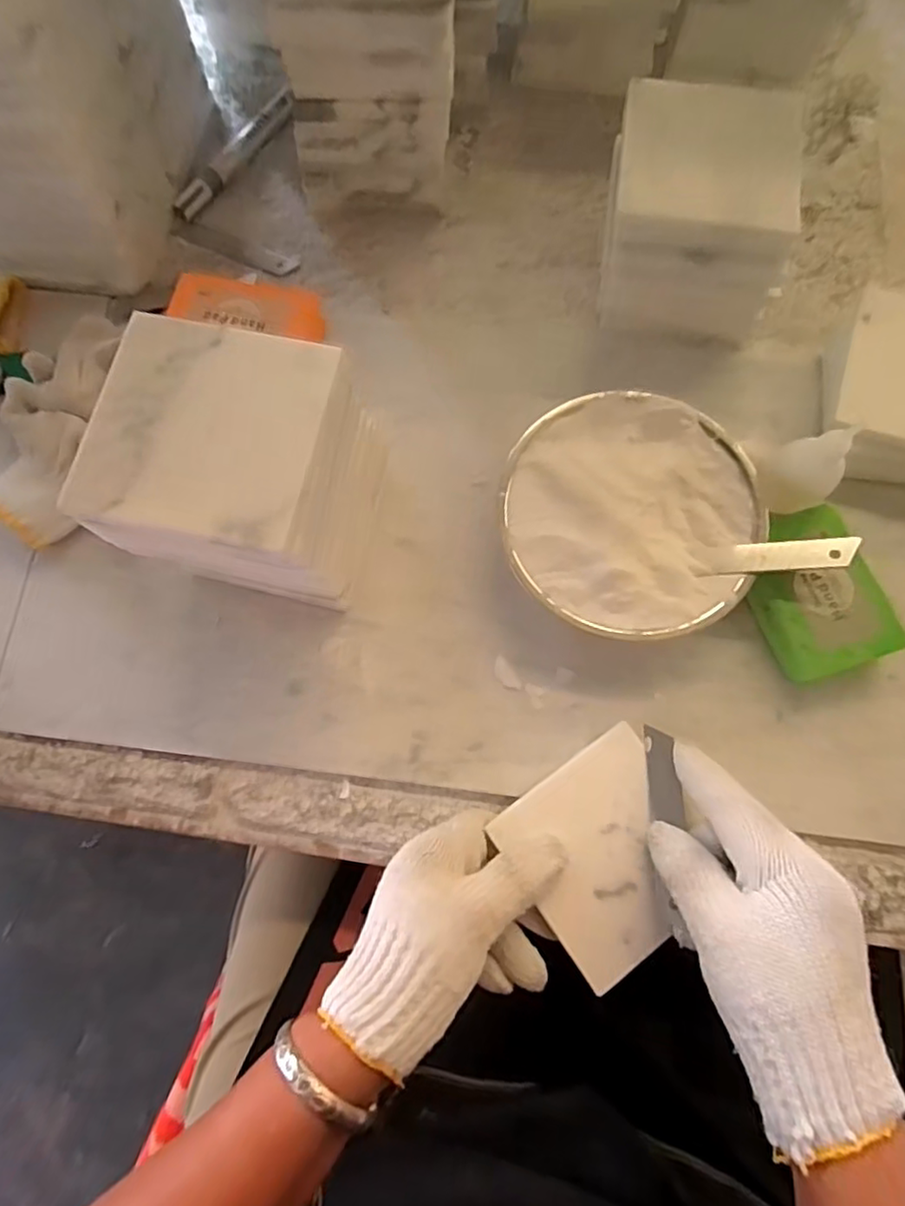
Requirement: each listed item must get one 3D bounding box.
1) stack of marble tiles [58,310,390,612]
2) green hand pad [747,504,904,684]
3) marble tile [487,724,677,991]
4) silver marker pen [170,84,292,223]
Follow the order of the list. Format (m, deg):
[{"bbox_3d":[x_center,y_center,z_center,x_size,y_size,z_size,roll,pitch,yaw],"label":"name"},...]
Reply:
[{"bbox_3d":[-0.105,-0.060,0.339,0.112,0.139,0.108,12,76,1],"label":"stack of marble tiles"},{"bbox_3d":[0.208,-0.005,0.367,0.063,0.030,0.093,-19,78,-6],"label":"green hand pad"},{"bbox_3d":[0.085,0.134,0.339,0.097,0.009,0.098,-34,80,-9],"label":"marble tile"},{"bbox_3d":[-0.166,-0.351,0.484,0.020,0.013,0.141,29,77,5],"label":"silver marker pen"}]

